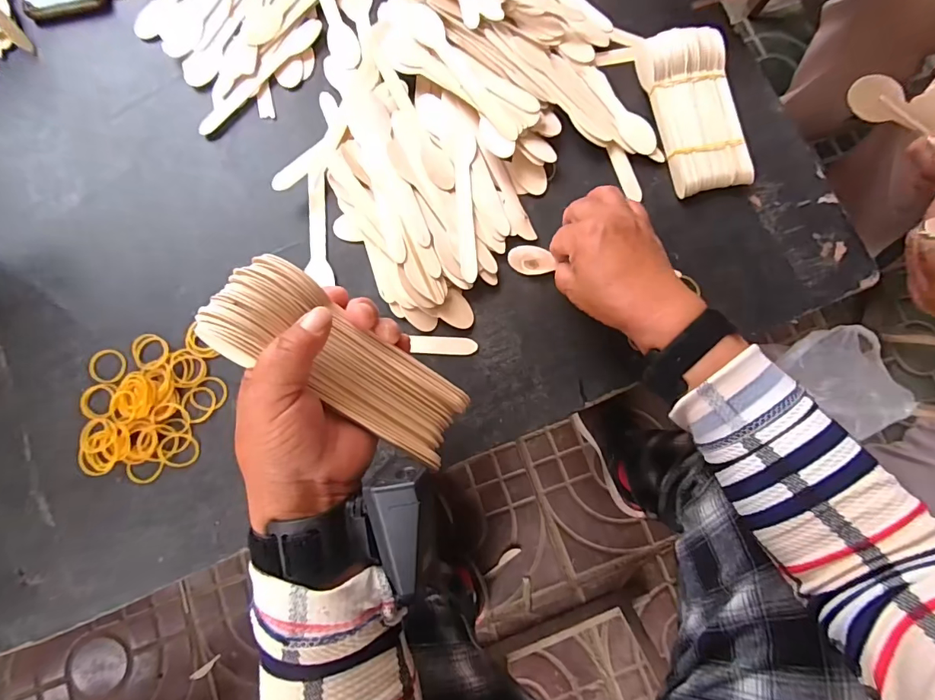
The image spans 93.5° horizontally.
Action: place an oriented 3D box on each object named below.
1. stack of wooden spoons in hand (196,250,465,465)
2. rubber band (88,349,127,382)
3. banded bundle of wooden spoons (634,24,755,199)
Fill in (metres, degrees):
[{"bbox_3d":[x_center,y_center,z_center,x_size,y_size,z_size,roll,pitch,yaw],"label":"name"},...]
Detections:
[{"bbox_3d":[-0.070,0.009,0.263,0.158,0.028,0.055,37,81,-24],"label":"stack of wooden spoons in hand"},{"bbox_3d":[-0.307,0.013,0.373,0.032,0.004,0.028,12,81,0],"label":"rubber band"},{"bbox_3d":[0.213,-0.225,0.412,0.071,0.029,0.156,-12,82,-3],"label":"banded bundle of wooden spoons"}]

